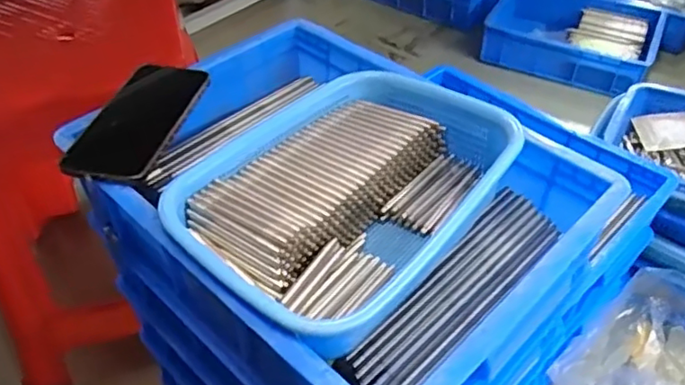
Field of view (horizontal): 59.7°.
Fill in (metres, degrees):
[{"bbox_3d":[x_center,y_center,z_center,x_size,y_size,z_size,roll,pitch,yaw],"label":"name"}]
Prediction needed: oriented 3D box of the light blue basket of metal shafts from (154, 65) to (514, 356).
[{"bbox_3d":[0.006,0.001,0.511,0.202,0.071,0.293,29,51,27],"label":"light blue basket of metal shafts"}]

